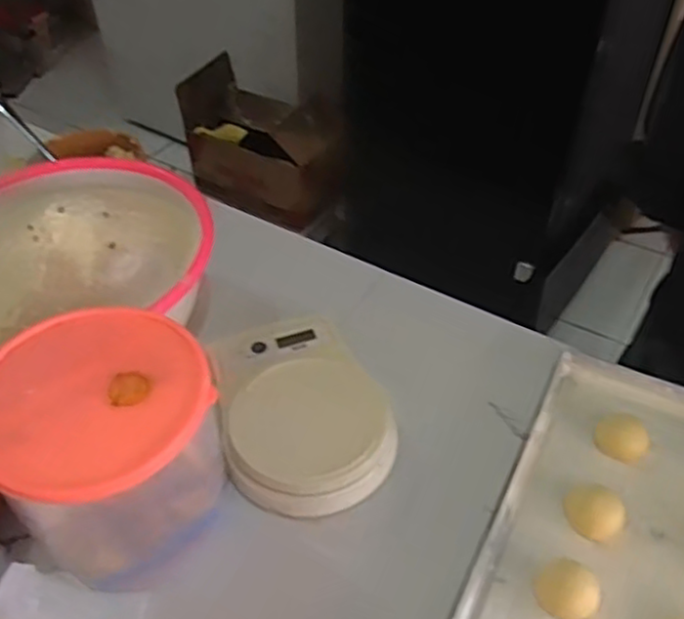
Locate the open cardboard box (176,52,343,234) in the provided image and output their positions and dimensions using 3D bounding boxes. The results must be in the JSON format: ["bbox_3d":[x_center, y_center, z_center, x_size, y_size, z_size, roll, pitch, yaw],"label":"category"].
[{"bbox_3d":[-0.181,-0.423,1.814,0.387,0.324,0.263,21,49,21],"label":"open cardboard box"}]

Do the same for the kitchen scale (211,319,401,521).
[{"bbox_3d":[-0.034,0.078,0.592,0.135,0.032,0.187,-11,46,-9],"label":"kitchen scale"}]

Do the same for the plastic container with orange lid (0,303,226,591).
[{"bbox_3d":[-0.160,0.098,0.498,0.143,0.136,0.142,-25,50,-21],"label":"plastic container with orange lid"}]

